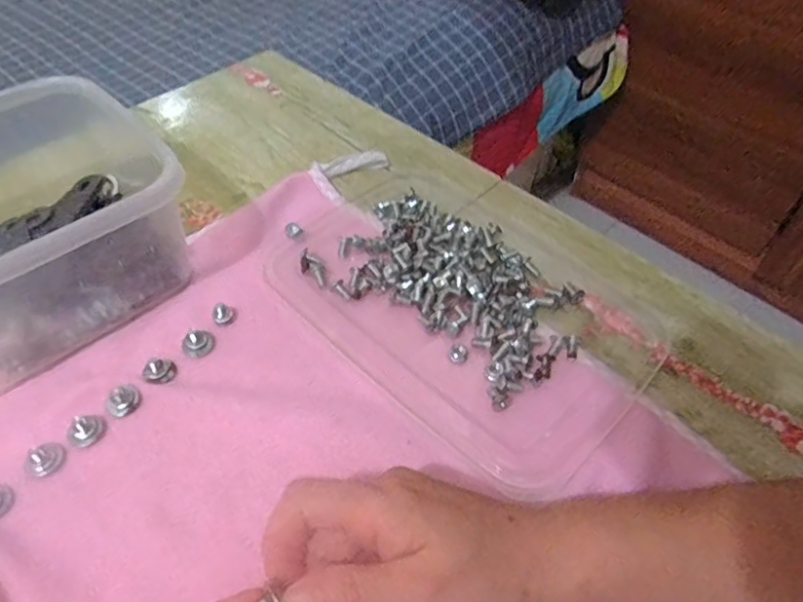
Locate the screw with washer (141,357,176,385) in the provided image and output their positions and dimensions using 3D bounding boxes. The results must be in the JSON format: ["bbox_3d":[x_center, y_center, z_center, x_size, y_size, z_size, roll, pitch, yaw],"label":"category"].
[{"bbox_3d":[-0.138,0.039,0.329,0.017,0.006,0.016,0,53,-1],"label":"screw with washer"}]

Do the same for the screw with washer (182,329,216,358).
[{"bbox_3d":[-0.119,0.024,0.340,0.018,0.008,0.016,-36,61,-25],"label":"screw with washer"}]

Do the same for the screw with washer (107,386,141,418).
[{"bbox_3d":[-0.152,0.054,0.316,0.017,0.008,0.015,-6,53,-5],"label":"screw with washer"}]

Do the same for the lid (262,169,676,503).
[{"bbox_3d":[0.038,-0.007,0.366,0.232,0.012,0.165,38,61,24],"label":"lid"}]

